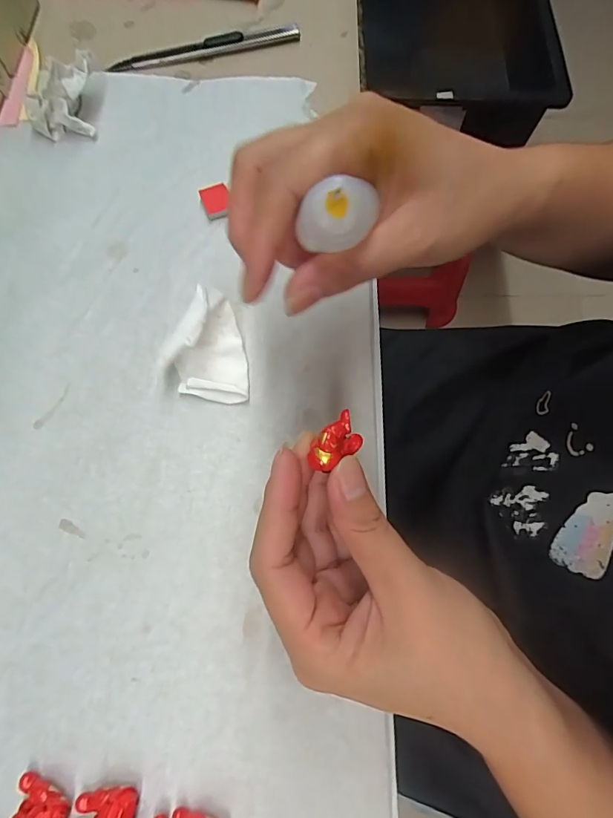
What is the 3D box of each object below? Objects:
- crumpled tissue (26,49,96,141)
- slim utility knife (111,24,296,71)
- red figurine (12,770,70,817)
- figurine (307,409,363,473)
[{"bbox_3d":[-0.163,-0.205,0.292,0.045,0.033,0.035,-7,71,-2],"label":"crumpled tissue"},{"bbox_3d":[-0.073,-0.263,0.322,0.137,0.010,0.012,-14,71,-4],"label":"slim utility knife"},{"bbox_3d":[-0.108,0.160,0.176,0.025,0.012,0.016,25,73,9],"label":"red figurine"},{"bbox_3d":[0.010,0.012,0.165,0.021,0.009,0.013,-34,74,-11],"label":"figurine"}]

